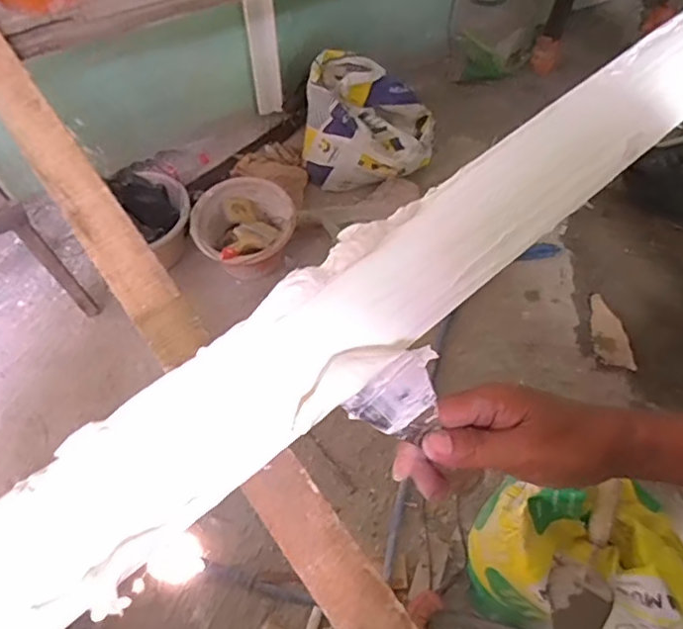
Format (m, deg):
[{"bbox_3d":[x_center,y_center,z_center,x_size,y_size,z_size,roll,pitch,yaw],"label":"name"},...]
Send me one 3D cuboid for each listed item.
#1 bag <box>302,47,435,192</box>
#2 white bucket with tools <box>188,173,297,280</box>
[{"bbox_3d":[0.077,-0.507,1.613,0.350,0.281,0.233,3,62,1],"label":"bag"},{"bbox_3d":[-0.244,-0.213,1.510,0.248,0.168,0.244,0,62,-1],"label":"white bucket with tools"}]

